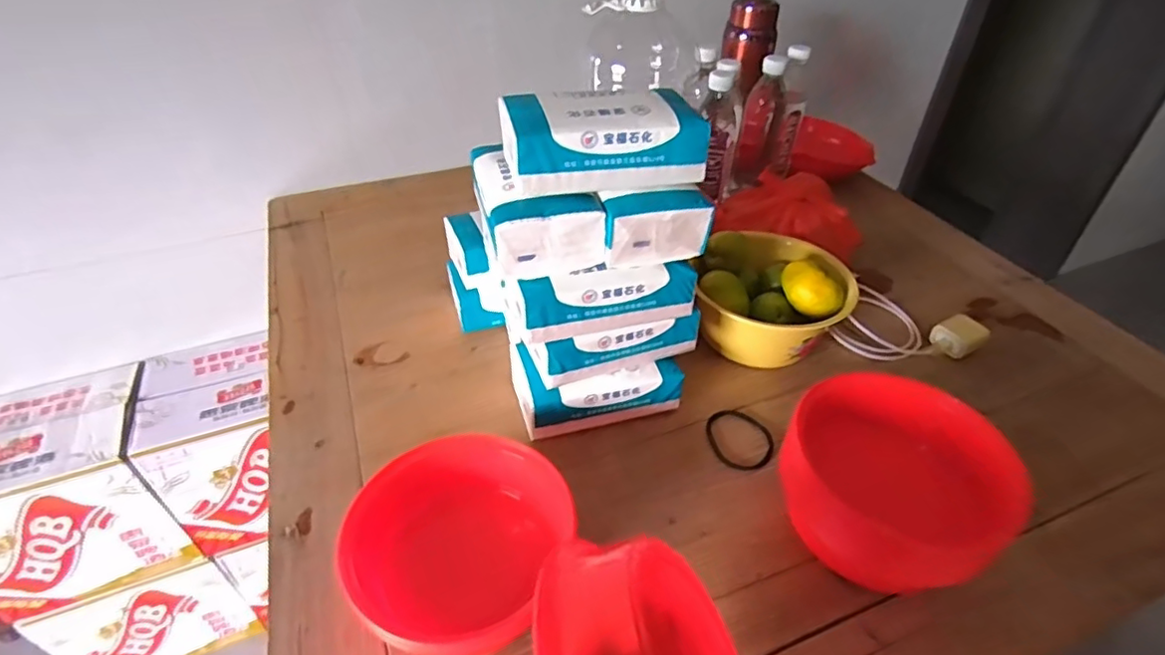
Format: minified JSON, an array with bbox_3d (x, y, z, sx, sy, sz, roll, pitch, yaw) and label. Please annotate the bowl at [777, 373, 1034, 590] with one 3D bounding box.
[{"bbox_3d":[0.255,0.132,0.495,0.160,0.100,0.163,0,41,0],"label":"bowl"}]

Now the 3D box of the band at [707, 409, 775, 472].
[{"bbox_3d":[0.158,0.111,0.596,0.062,0.006,0.074,-8,42,-10],"label":"band"}]

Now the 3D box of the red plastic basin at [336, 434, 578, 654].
[{"bbox_3d":[-0.096,0.167,0.459,0.147,0.082,0.156,0,41,0],"label":"red plastic basin"}]

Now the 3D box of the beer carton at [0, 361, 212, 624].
[{"bbox_3d":[-0.859,0.274,1.002,0.300,0.292,0.226,-17,44,-19],"label":"beer carton"}]

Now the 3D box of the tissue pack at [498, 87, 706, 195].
[{"bbox_3d":[0.016,-0.155,0.492,0.159,0.056,0.080,-9,42,-10],"label":"tissue pack"}]

